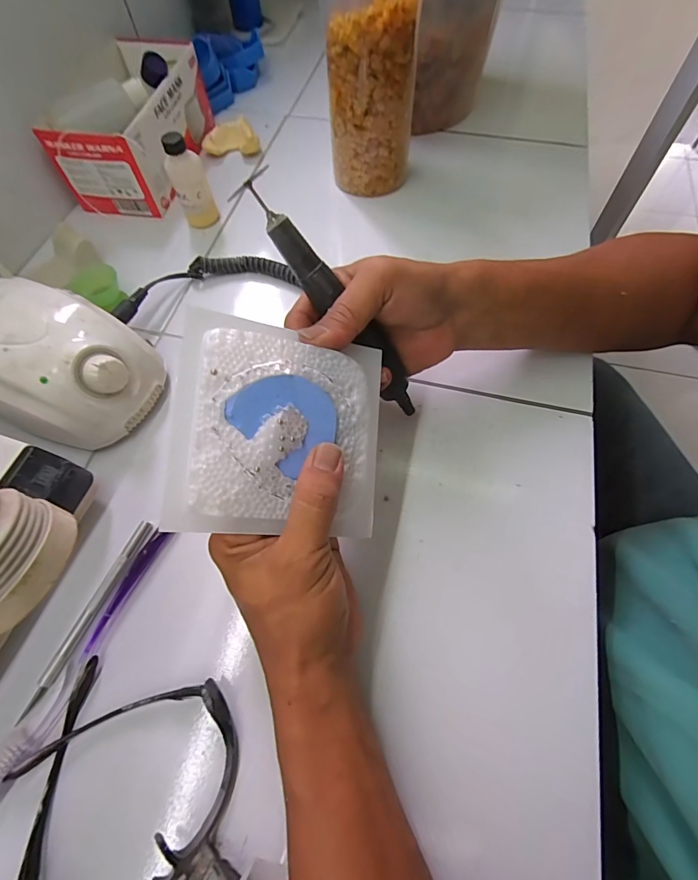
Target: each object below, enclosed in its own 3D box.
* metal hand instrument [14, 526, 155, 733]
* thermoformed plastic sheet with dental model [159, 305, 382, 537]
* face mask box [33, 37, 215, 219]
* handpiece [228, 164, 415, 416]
[{"bbox_3d":[-0.177,0.117,0.279,0.013,0.007,0.131,21,66,12],"label":"metal hand instrument"},{"bbox_3d":[-0.038,-0.005,0.242,0.122,0.024,0.120,8,85,-23],"label":"thermoformed plastic sheet with dental model"},{"bbox_3d":[-0.245,-0.373,0.483,0.108,0.085,0.208,6,64,5],"label":"face mask box"},{"bbox_3d":[0.001,-0.085,0.278,0.025,0.193,0.028,3,54,50],"label":"handpiece"}]

